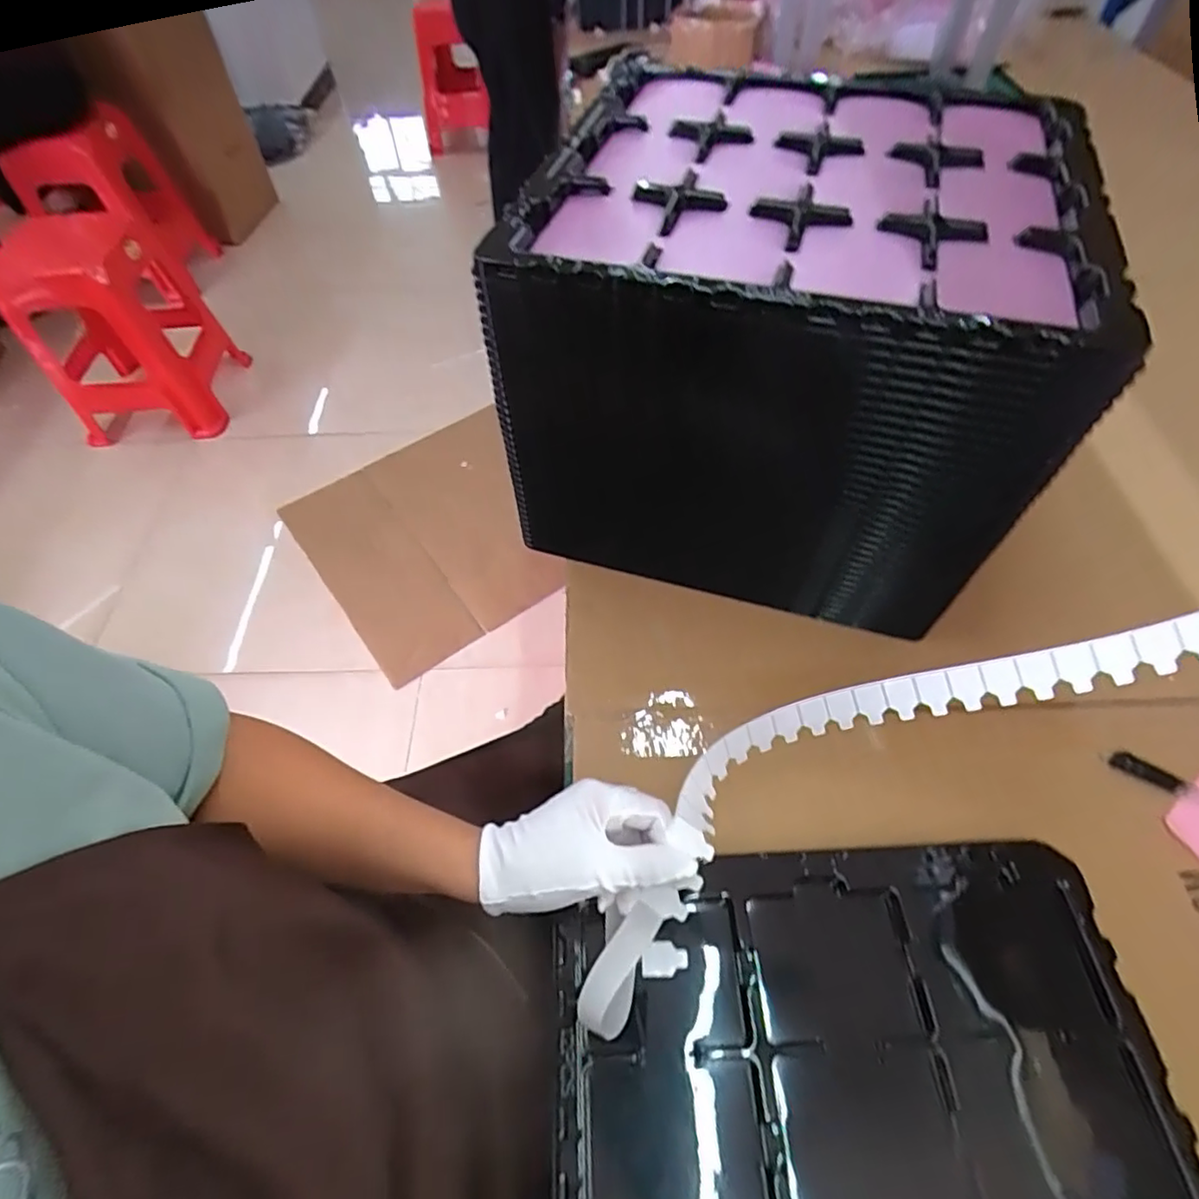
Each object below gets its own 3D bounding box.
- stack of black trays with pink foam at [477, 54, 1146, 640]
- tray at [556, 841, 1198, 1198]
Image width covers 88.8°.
[{"bbox_3d":[0.146,-0.221,0.526,0.367,0.261,0.340,12,58,10],"label":"stack of black trays with pink foam"},{"bbox_3d":[0.144,0.325,0.309,0.332,0.042,0.364,-3,53,0],"label":"tray"}]

